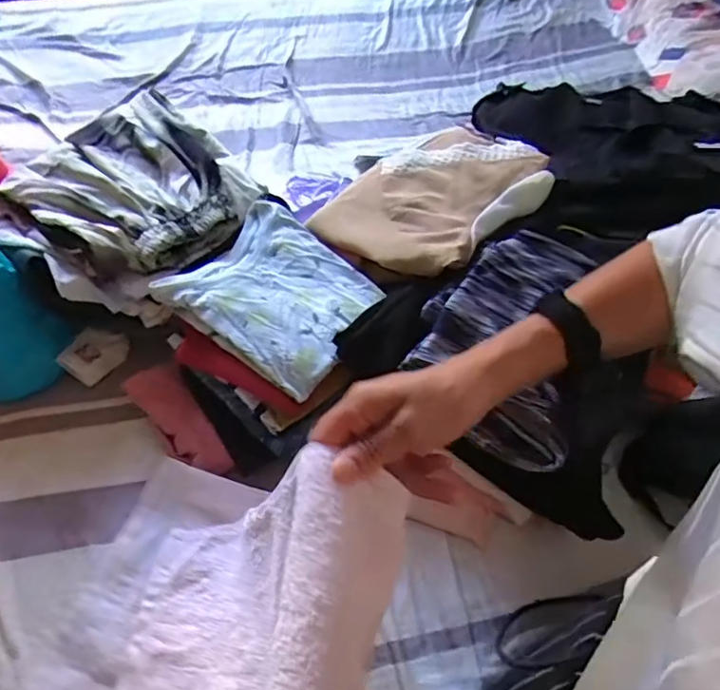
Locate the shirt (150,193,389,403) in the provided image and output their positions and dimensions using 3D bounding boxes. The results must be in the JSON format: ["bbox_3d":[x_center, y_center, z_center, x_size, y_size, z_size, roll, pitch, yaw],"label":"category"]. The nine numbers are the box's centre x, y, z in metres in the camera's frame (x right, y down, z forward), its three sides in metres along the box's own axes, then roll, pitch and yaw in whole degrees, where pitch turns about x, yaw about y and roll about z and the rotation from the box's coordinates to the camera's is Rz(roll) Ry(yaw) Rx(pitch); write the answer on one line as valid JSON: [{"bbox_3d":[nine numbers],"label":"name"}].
[{"bbox_3d":[-0.088,-0.061,0.647,0.196,0.031,0.177,30,58,17],"label":"shirt"}]

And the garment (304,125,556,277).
[{"bbox_3d":[0.109,-0.210,0.756,0.197,0.038,0.316,35,59,20],"label":"garment"}]

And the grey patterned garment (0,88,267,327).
[{"bbox_3d":[-0.276,-0.173,0.713,0.243,0.080,0.268,34,59,19],"label":"grey patterned garment"}]

